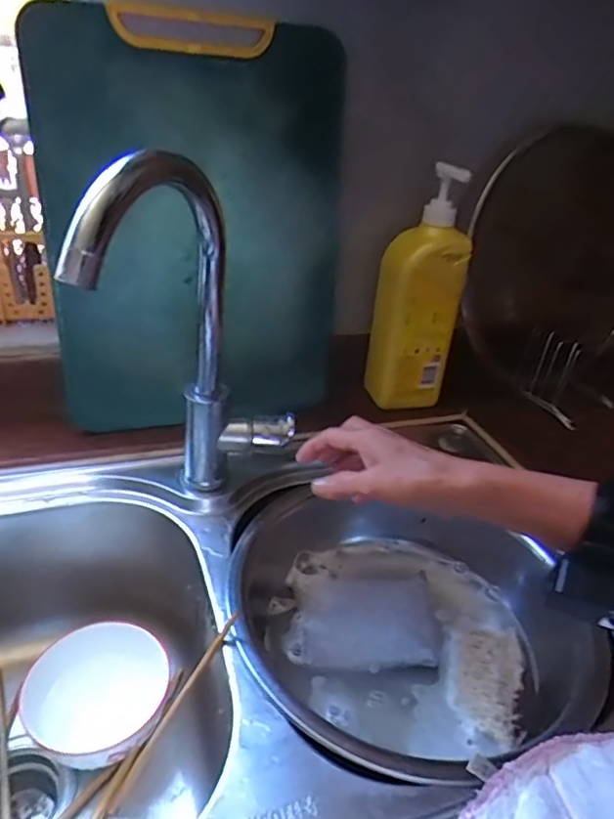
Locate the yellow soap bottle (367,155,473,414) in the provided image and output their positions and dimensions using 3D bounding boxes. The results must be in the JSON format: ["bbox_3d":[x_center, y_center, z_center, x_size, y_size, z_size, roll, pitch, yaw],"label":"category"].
[{"bbox_3d":[0.130,-0.138,0.670,0.083,0.269,0.071,-1,32,-10],"label":"yellow soap bottle"}]

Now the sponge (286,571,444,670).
[{"bbox_3d":[0.056,0.205,0.563,0.145,0.010,0.110,2,31,-5],"label":"sponge"}]

